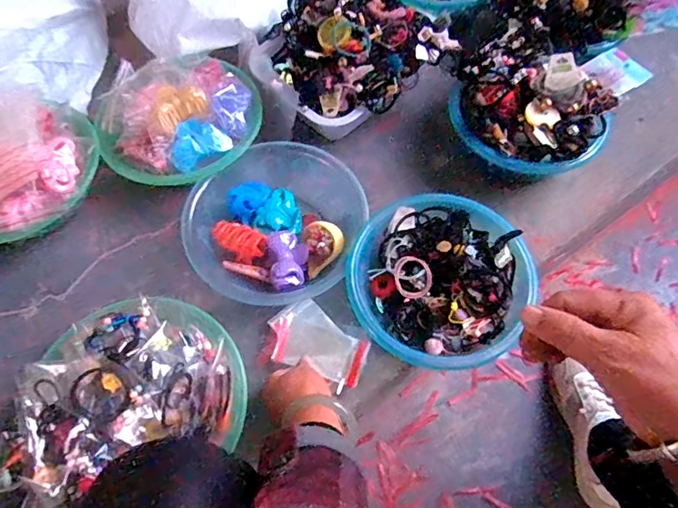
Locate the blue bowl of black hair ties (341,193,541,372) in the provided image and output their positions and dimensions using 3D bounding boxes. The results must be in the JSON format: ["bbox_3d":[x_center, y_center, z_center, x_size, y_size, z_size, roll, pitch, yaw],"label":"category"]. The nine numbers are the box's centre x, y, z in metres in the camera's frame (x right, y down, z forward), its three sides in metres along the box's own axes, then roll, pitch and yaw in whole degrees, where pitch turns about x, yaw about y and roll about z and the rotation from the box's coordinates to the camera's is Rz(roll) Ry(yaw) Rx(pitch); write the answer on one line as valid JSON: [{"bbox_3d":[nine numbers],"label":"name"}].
[{"bbox_3d":[0.123,0.032,0.600,0.219,0.066,0.207,-1,63,1],"label":"blue bowl of black hair ties"}]

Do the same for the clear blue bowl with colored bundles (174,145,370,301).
[{"bbox_3d":[-0.085,-0.038,0.659,0.237,0.064,0.217,-38,68,-16],"label":"clear blue bowl with colored bundles"}]

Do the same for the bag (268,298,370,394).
[{"bbox_3d":[-0.028,0.116,0.608,0.128,0.015,0.084,33,69,17],"label":"bag"}]

